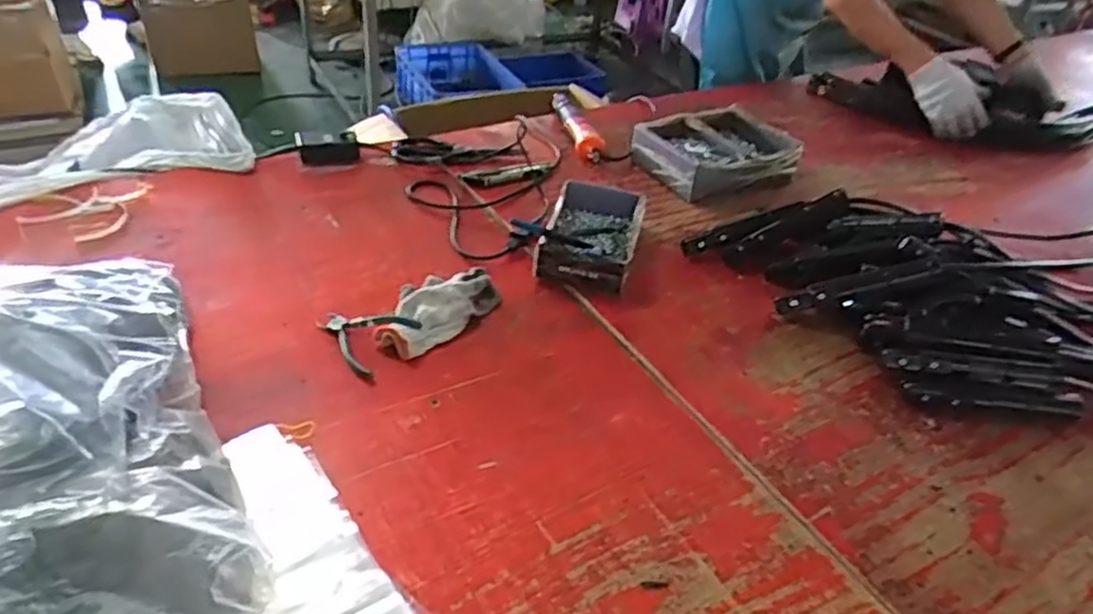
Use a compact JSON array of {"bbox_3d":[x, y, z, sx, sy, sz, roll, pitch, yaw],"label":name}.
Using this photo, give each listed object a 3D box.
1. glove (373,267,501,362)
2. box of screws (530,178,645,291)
[{"bbox_3d":[-0.137,-0.001,0.871,0.086,0.031,0.173,31,44,27],"label":"glove"},{"bbox_3d":[0.063,-0.101,0.992,0.123,0.048,0.222,13,39,8],"label":"box of screws"}]

